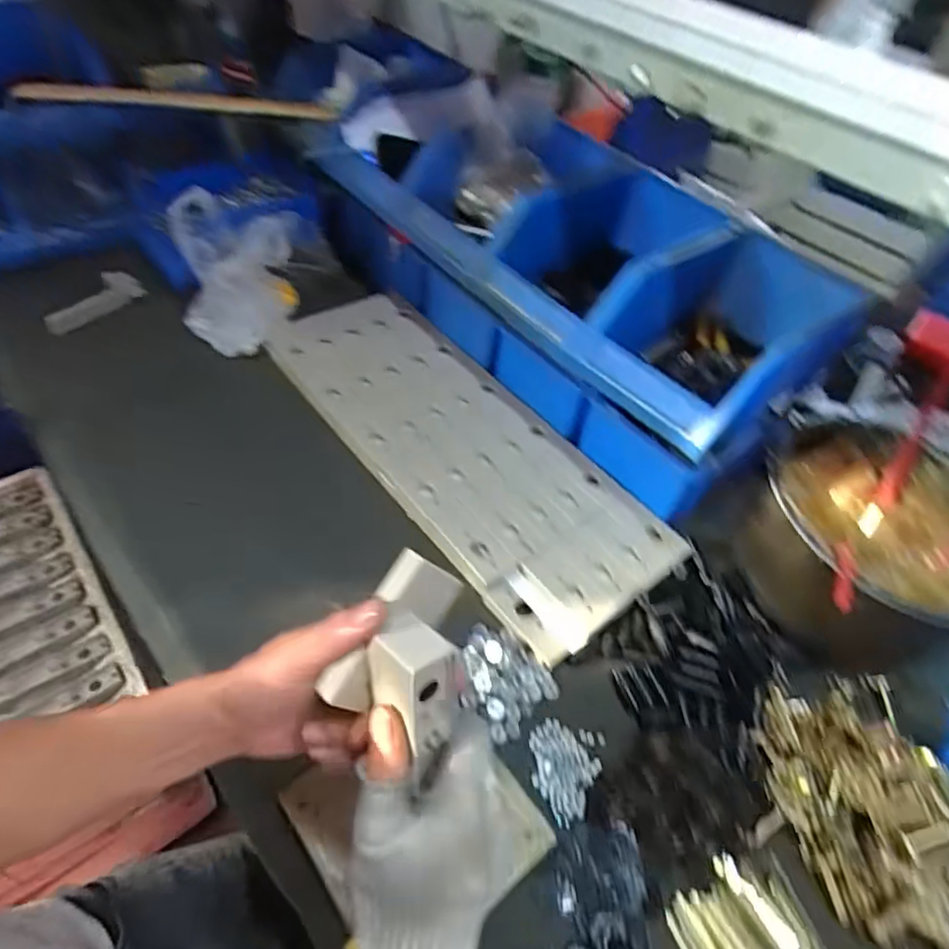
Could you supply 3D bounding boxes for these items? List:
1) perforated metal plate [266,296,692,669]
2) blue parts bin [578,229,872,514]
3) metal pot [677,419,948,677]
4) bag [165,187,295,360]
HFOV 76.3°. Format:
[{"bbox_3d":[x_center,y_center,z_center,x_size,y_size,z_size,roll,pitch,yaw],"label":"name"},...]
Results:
[{"bbox_3d":[-0.030,-0.042,0.708,0.200,0.026,0.541,-30,58,-28],"label":"perforated metal plate"},{"bbox_3d":[0.244,-0.097,0.642,0.219,0.233,0.151,-26,57,-26],"label":"blue parts bin"},{"bbox_3d":[0.388,0.079,0.613,0.240,0.135,0.233,-11,51,-16],"label":"metal pot"},{"bbox_3d":[-0.297,-0.260,0.773,0.150,0.155,0.177,-5,50,-11],"label":"bag"}]

